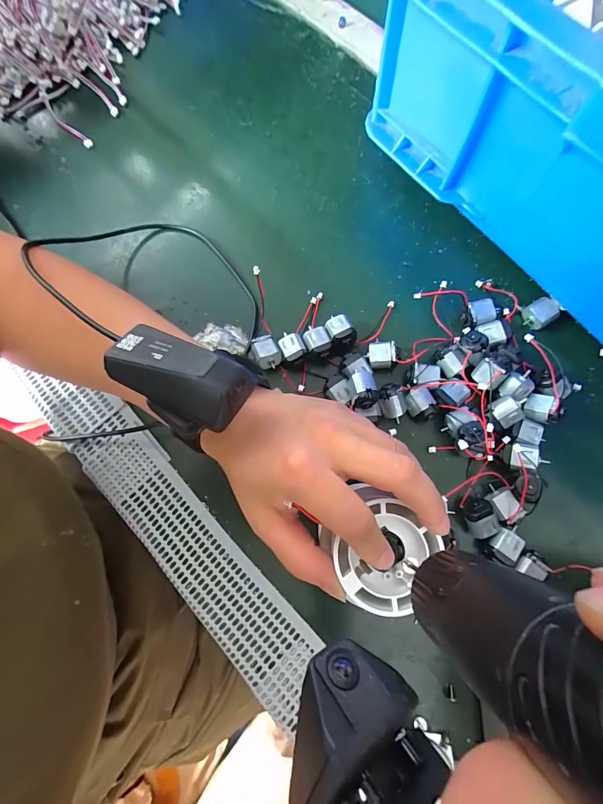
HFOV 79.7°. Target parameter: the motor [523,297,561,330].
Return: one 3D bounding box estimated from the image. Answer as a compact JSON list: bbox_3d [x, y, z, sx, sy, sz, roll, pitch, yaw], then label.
[{"bbox_3d":[0.179,-0.066,0.271,0.017,0.015,0.021,-44,79,-9],"label":"motor"}]

